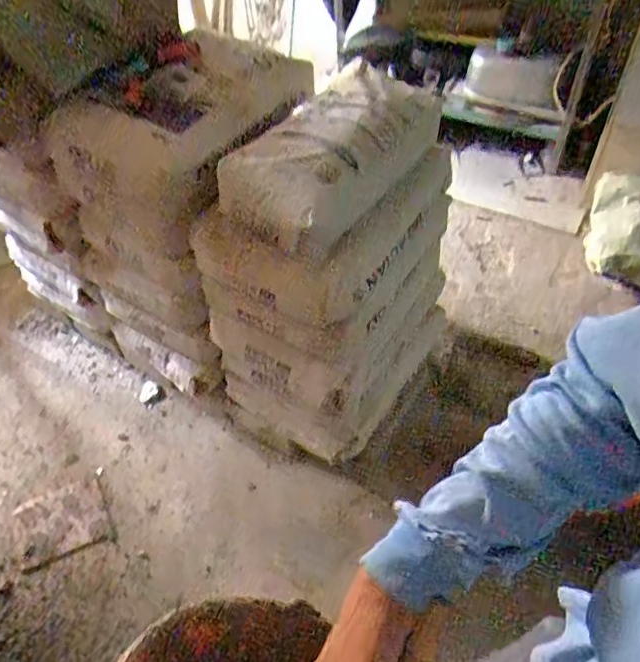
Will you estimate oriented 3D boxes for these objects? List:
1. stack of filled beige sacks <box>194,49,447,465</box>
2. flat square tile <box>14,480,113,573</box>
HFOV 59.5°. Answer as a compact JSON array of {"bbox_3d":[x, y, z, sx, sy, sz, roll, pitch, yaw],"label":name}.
[{"bbox_3d":[0.049,-0.151,1.381,0.423,0.717,0.613,27,56,24],"label":"stack of filled beige sacks"},{"bbox_3d":[-0.674,0.496,1.461,0.231,0.017,0.186,-18,51,-11],"label":"flat square tile"}]

